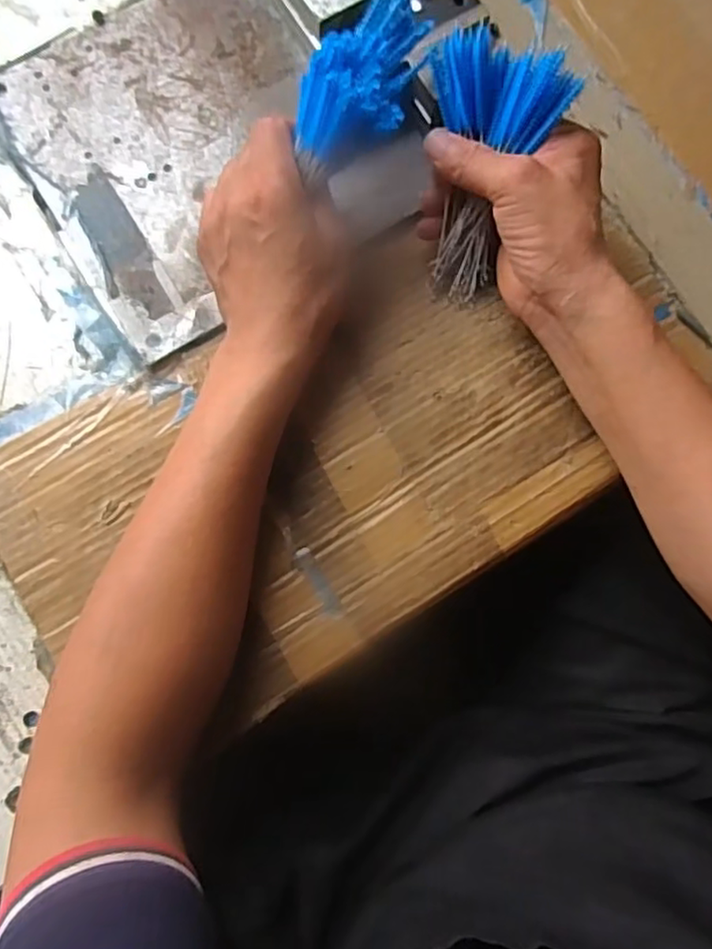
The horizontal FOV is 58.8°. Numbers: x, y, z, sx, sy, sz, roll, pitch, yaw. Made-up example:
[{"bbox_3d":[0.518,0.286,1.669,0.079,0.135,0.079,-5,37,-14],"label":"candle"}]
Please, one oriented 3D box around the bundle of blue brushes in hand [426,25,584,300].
[{"bbox_3d":[0.077,-0.176,0.374,0.070,0.035,0.140,4,125,-1],"label":"bundle of blue brushes in hand"}]

